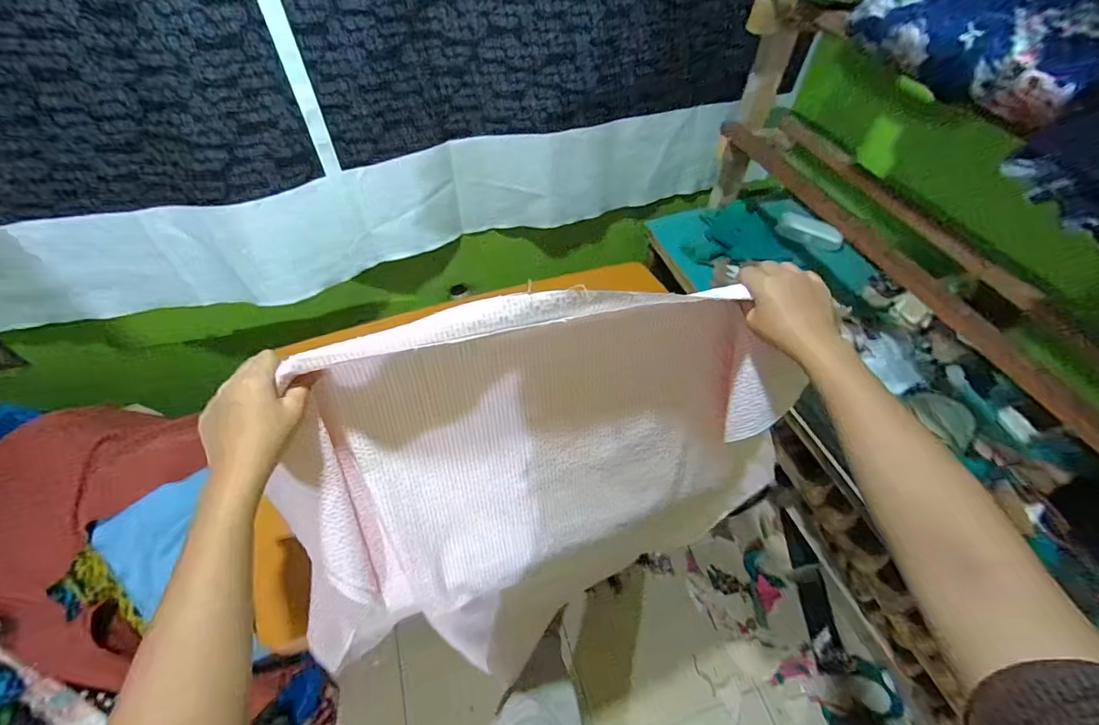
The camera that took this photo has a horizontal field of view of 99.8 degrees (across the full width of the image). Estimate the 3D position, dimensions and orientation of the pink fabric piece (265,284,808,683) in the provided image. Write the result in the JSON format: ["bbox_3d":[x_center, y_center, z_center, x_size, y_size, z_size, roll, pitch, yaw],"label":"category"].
[{"bbox_3d":[-0.006,0.139,0.540,0.603,0.450,0.130,-12,19,-17],"label":"pink fabric piece"}]

